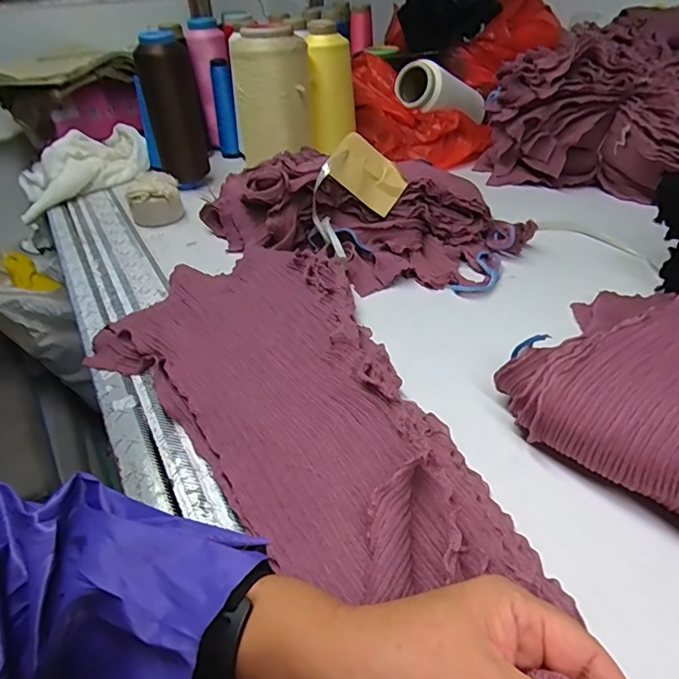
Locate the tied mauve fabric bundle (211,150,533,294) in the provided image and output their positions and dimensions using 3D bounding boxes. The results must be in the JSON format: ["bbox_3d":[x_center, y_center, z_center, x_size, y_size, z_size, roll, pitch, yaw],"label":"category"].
[{"bbox_3d":[0.017,-0.166,0.622,0.401,0.096,0.201,18,42,25],"label":"tied mauve fabric bundle"}]

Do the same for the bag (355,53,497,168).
[{"bbox_3d":[0.135,-0.409,0.880,0.237,0.144,0.169,-11,38,-9],"label":"bag"}]

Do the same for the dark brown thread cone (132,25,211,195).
[{"bbox_3d":[-0.259,-0.359,0.774,0.082,0.208,0.097,-12,38,-10],"label":"dark brown thread cone"}]

